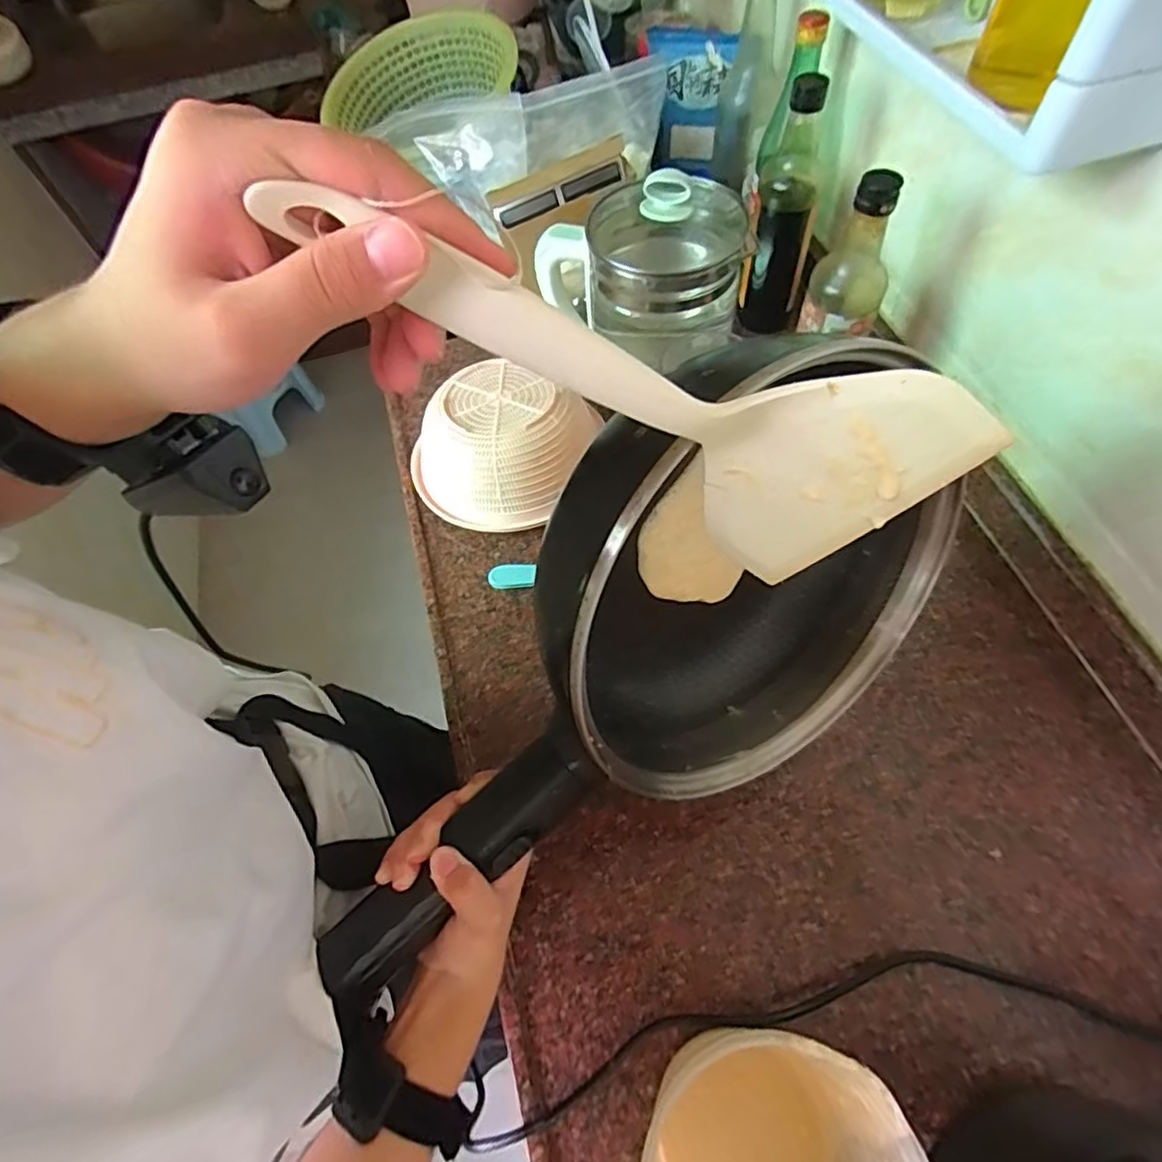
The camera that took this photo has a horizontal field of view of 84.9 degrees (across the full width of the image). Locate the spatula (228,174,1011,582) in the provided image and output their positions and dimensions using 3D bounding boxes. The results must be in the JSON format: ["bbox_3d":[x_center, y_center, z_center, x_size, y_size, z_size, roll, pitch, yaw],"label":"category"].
[{"bbox_3d":[0.025,-0.060,0.219,0.240,0.110,0.021,15,56,-29],"label":"spatula"}]

